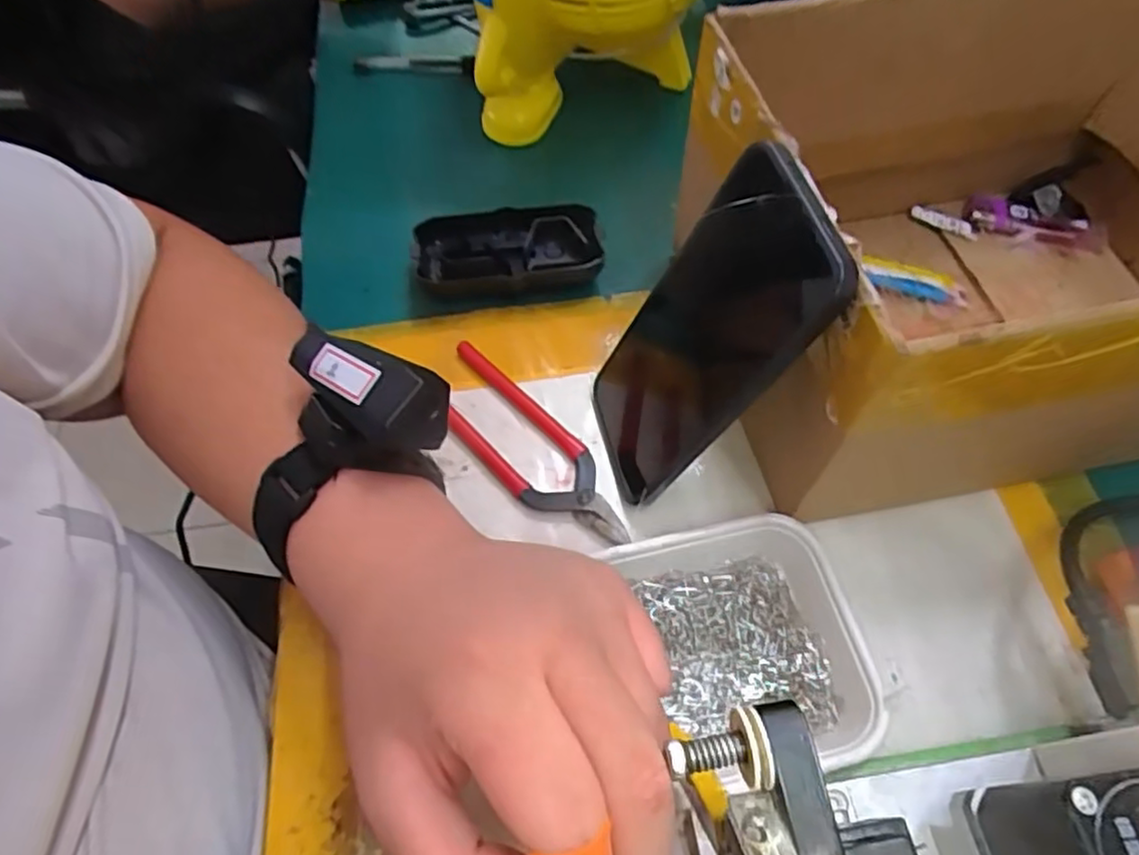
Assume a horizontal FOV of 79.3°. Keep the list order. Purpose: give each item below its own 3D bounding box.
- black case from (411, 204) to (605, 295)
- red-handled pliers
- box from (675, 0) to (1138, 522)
[{"bbox_3d":[-0.036,-0.105,0.415,0.108,0.031,0.054,-9,60,-3],"label":"black case"},{"bbox_3d":[-0.023,0.010,0.358,0.044,0.007,0.142,-40,66,-20],"label":"red-handled pliers"},{"bbox_3d":[0.209,-0.093,0.320,0.263,0.145,0.195,-10,60,-4],"label":"box"}]

